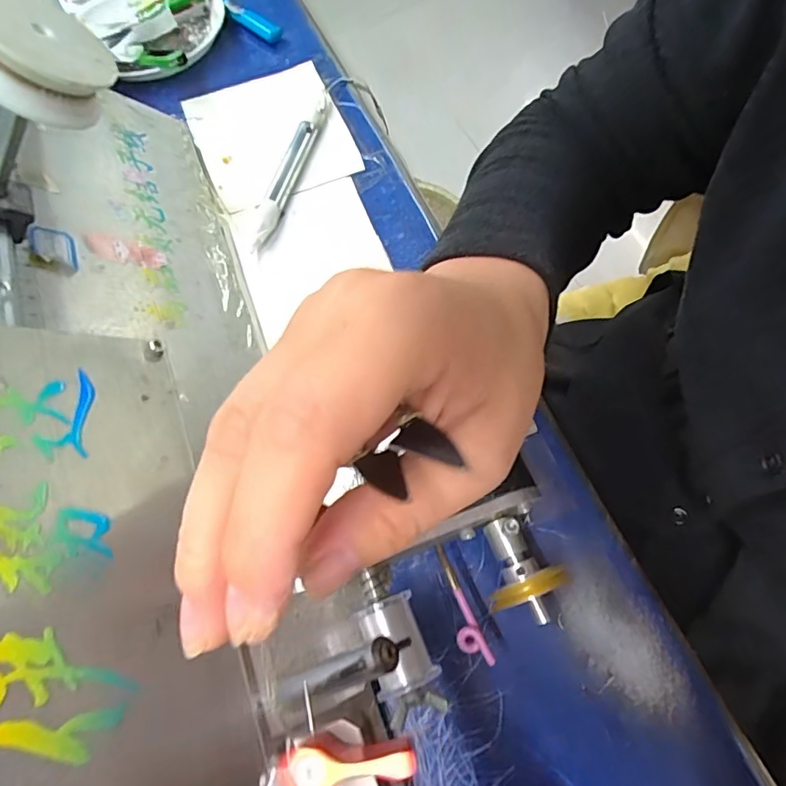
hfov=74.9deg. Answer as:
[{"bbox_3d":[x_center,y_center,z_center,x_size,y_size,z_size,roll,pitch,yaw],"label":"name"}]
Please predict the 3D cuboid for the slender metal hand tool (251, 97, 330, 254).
[{"bbox_3d":[-0.075,-0.166,0.378,0.016,0.018,0.145,12,67,8],"label":"slender metal hand tool"}]

